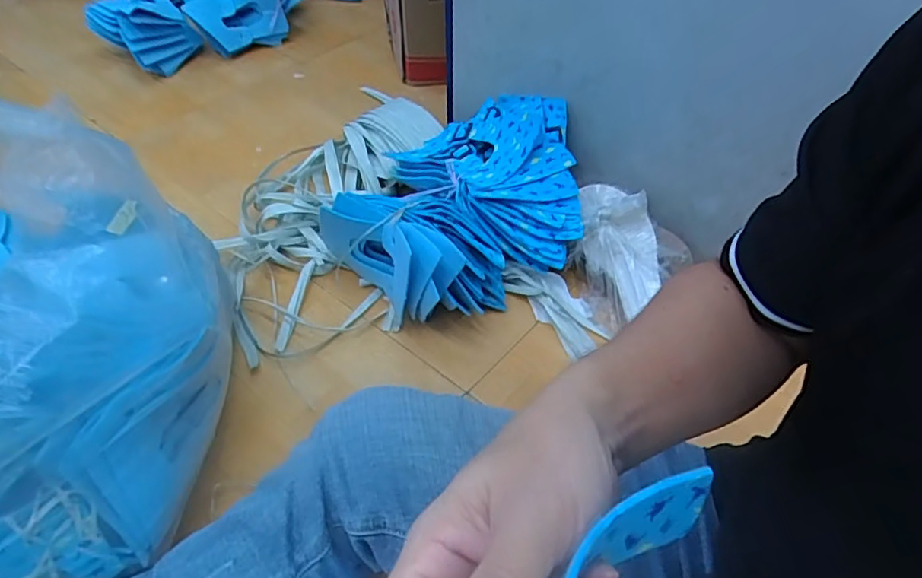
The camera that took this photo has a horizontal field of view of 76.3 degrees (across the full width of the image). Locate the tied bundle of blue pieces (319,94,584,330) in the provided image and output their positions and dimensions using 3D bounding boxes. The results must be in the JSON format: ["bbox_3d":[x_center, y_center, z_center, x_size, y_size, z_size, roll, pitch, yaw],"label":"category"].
[{"bbox_3d":[0.001,-0.112,0.786,0.325,0.162,0.272,-25,52,-22],"label":"tied bundle of blue pieces"}]

